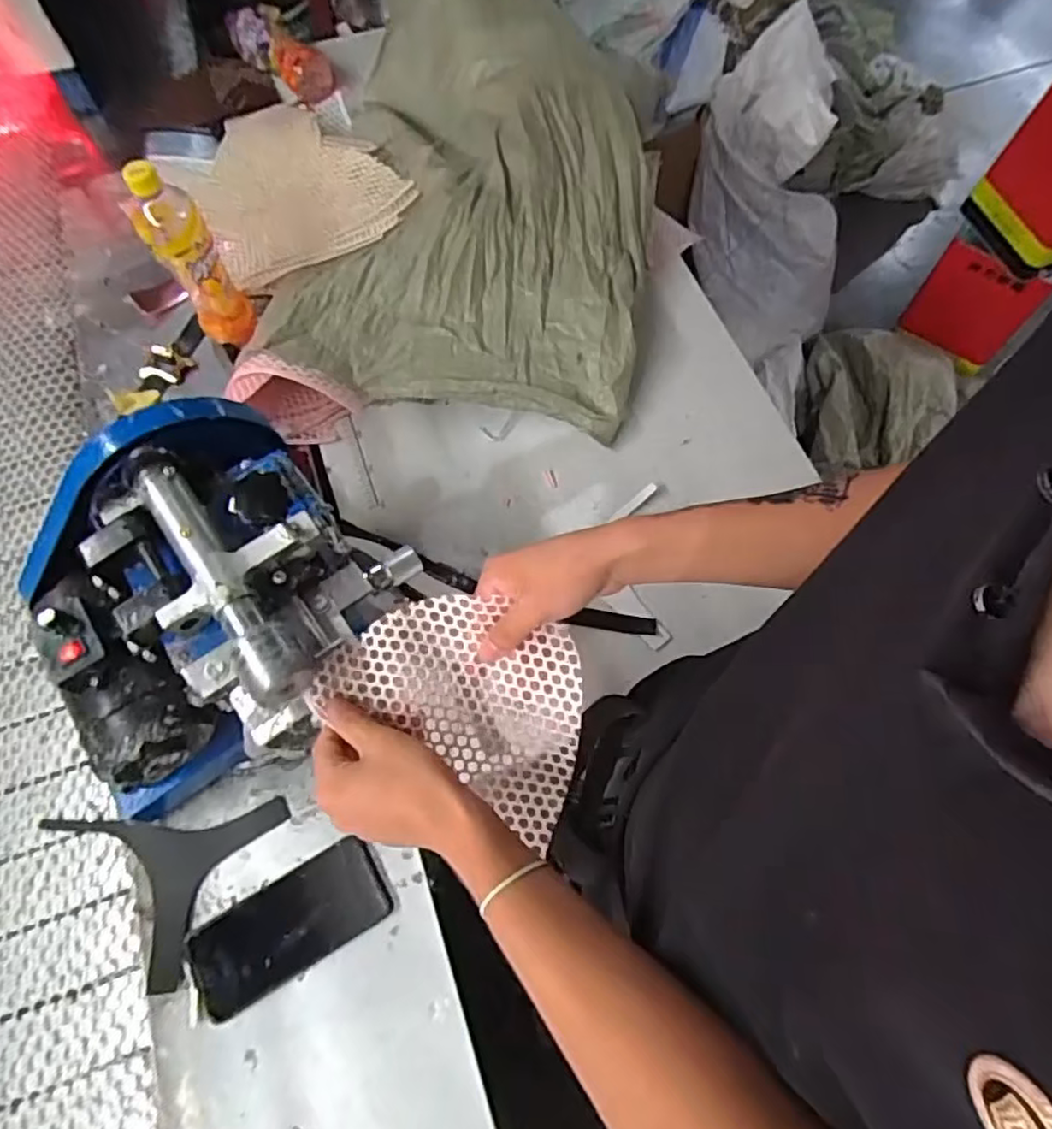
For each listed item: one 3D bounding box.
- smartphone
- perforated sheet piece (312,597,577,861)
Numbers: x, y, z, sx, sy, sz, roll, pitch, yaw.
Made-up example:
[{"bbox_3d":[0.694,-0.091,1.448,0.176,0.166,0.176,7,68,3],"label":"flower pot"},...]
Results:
[{"bbox_3d":[-0.204,0.313,0.585,0.165,0.007,0.073,-27,70,-18],"label":"smartphone"},{"bbox_3d":[-0.035,0.090,0.479,0.192,0.019,0.128,33,85,-4],"label":"perforated sheet piece"}]

